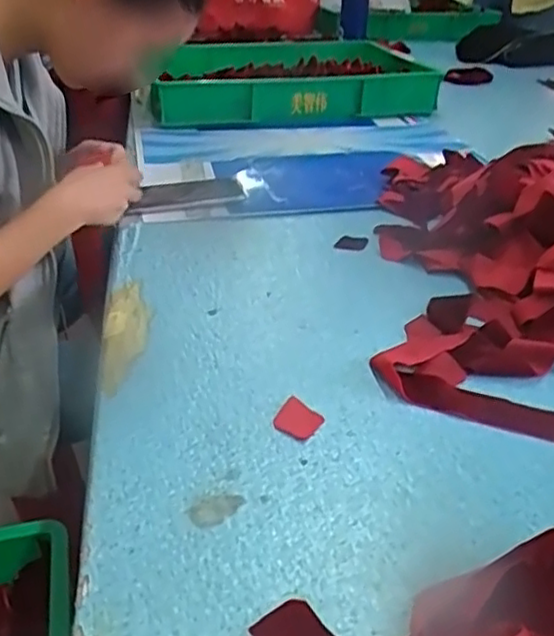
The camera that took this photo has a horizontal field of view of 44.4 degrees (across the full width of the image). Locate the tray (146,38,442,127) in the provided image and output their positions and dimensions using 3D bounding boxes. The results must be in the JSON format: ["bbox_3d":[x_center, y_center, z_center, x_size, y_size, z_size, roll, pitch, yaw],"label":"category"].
[{"bbox_3d":[0.003,-0.483,1.372,0.520,0.089,0.385,-7,32,-13],"label":"tray"}]

